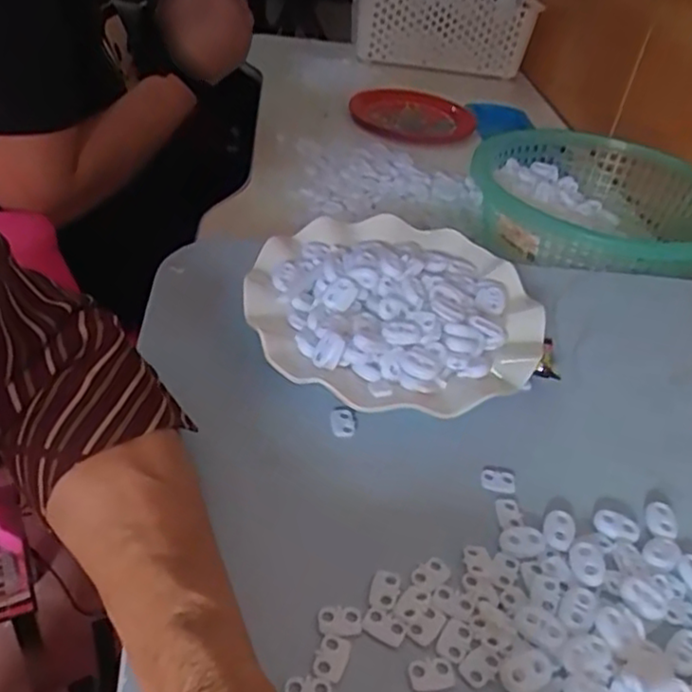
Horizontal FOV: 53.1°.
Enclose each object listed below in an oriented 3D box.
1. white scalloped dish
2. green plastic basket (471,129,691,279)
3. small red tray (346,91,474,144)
[{"bbox_3d":[0.028,-0.018,0.437,0.178,0.045,0.174,5,38,-4],"label":"white scalloped dish"},{"bbox_3d":[0.240,-0.131,0.651,0.220,0.070,0.283,24,41,20],"label":"green plastic basket"},{"bbox_3d":[0.096,-0.309,0.946,0.189,0.030,0.174,-7,40,-18],"label":"small red tray"}]

